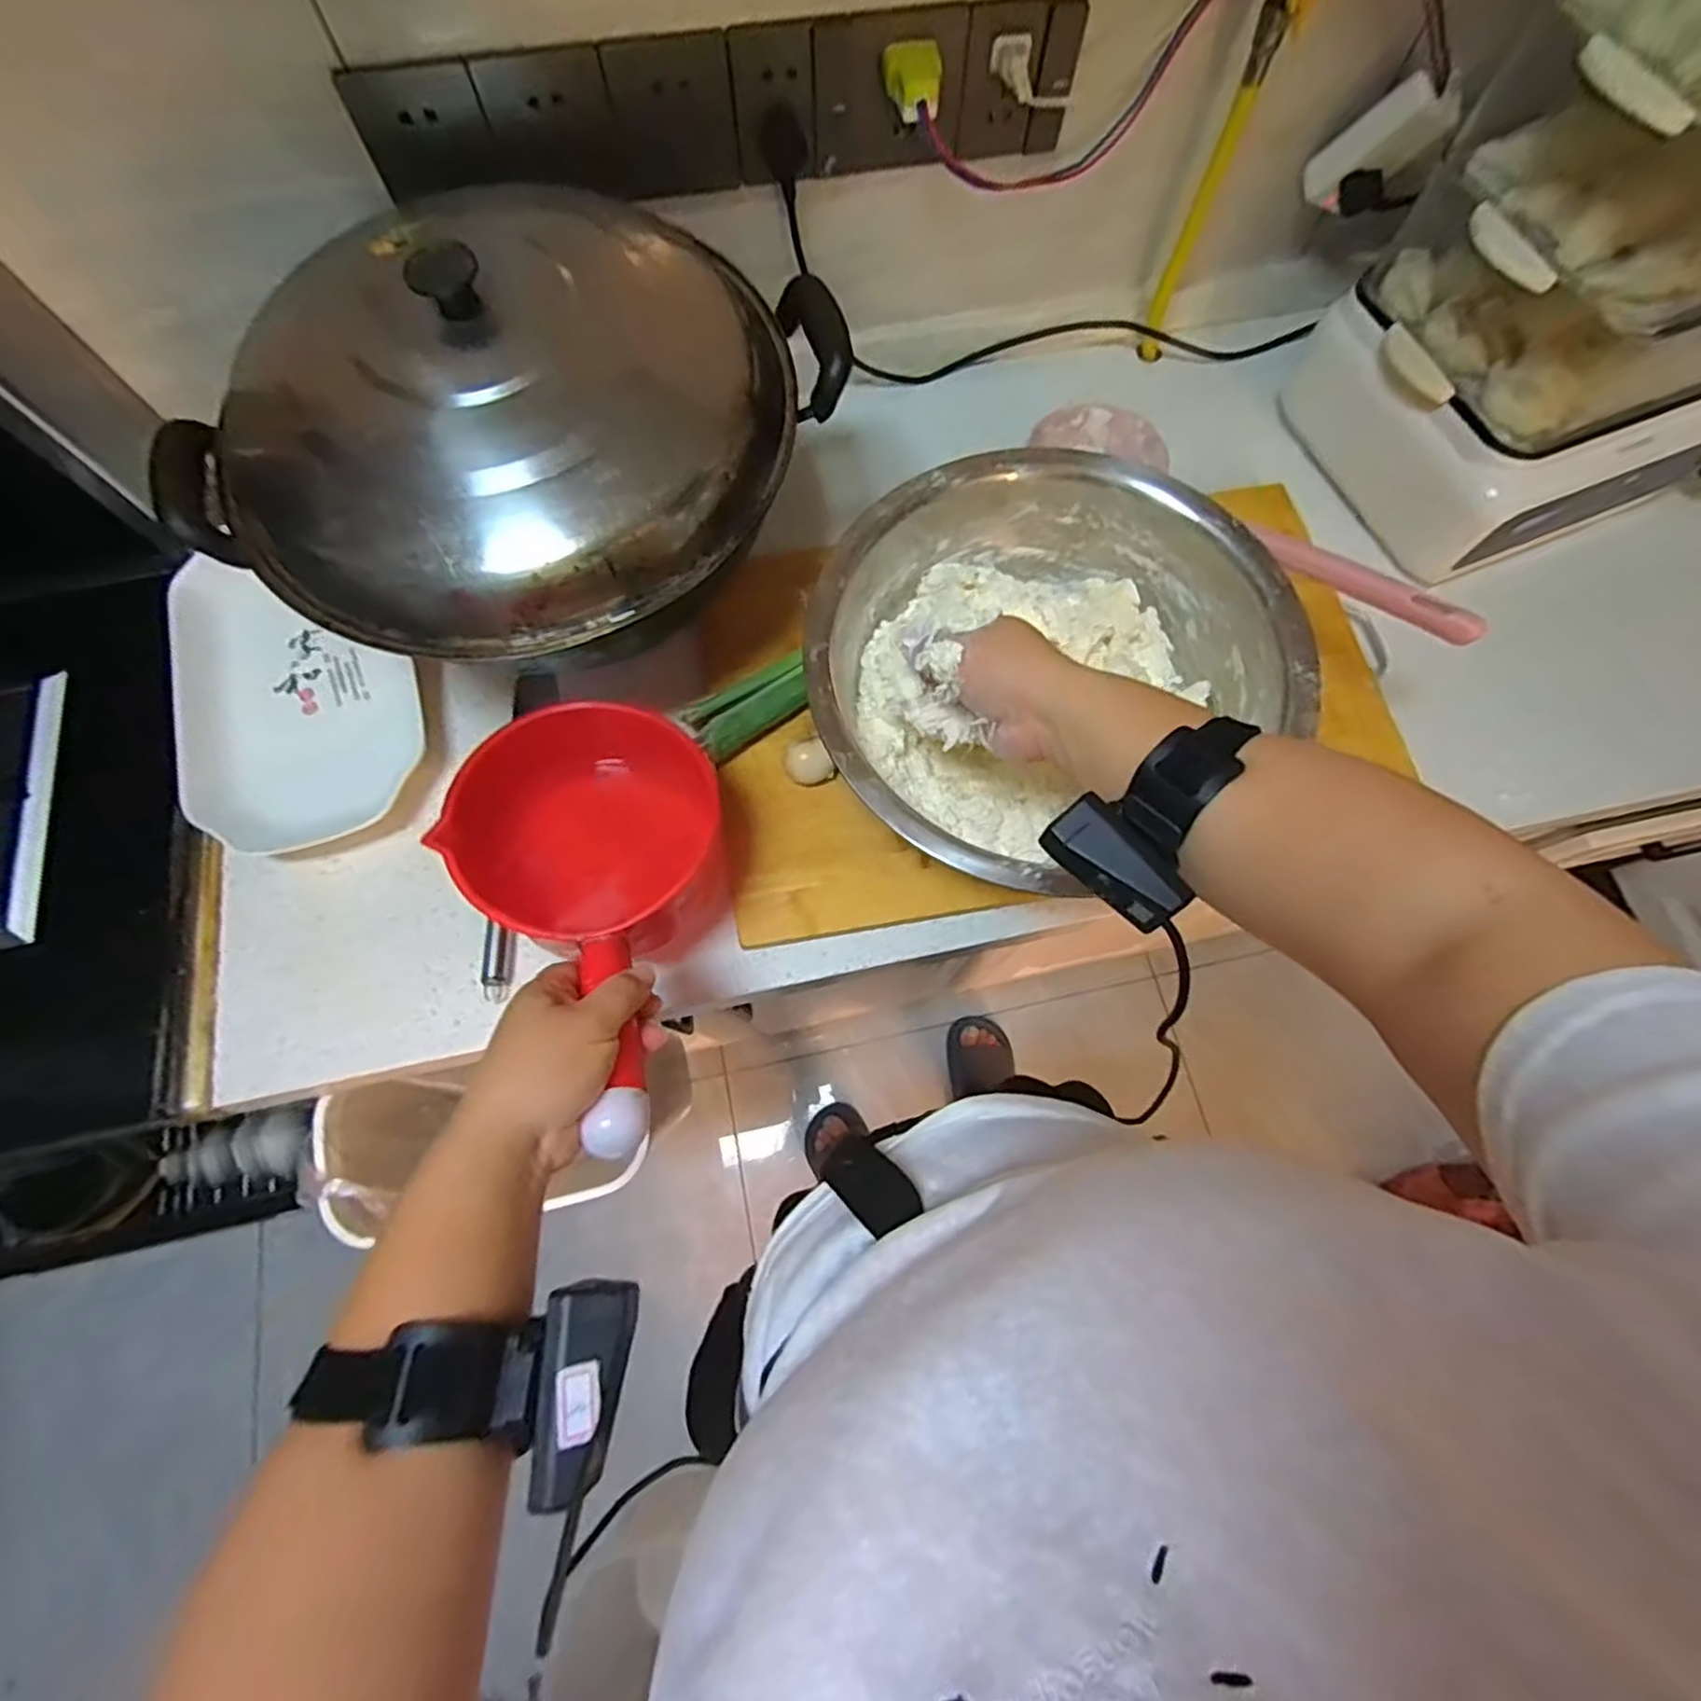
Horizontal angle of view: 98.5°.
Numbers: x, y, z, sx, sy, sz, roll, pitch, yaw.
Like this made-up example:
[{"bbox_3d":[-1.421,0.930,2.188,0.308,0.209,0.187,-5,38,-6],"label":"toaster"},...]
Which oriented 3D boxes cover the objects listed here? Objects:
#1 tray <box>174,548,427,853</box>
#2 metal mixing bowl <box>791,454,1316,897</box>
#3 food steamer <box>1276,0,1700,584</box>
[{"bbox_3d":[-0.460,-0.127,0.612,0.170,0.024,0.257,-14,73,-21],"label":"tray"},{"bbox_3d":[0.133,-0.144,0.553,0.337,0.102,0.294,-27,74,-9],"label":"metal mixing bowl"},{"bbox_3d":[0.623,-0.467,0.541,0.354,0.359,0.253,-24,74,-8],"label":"food steamer"}]

